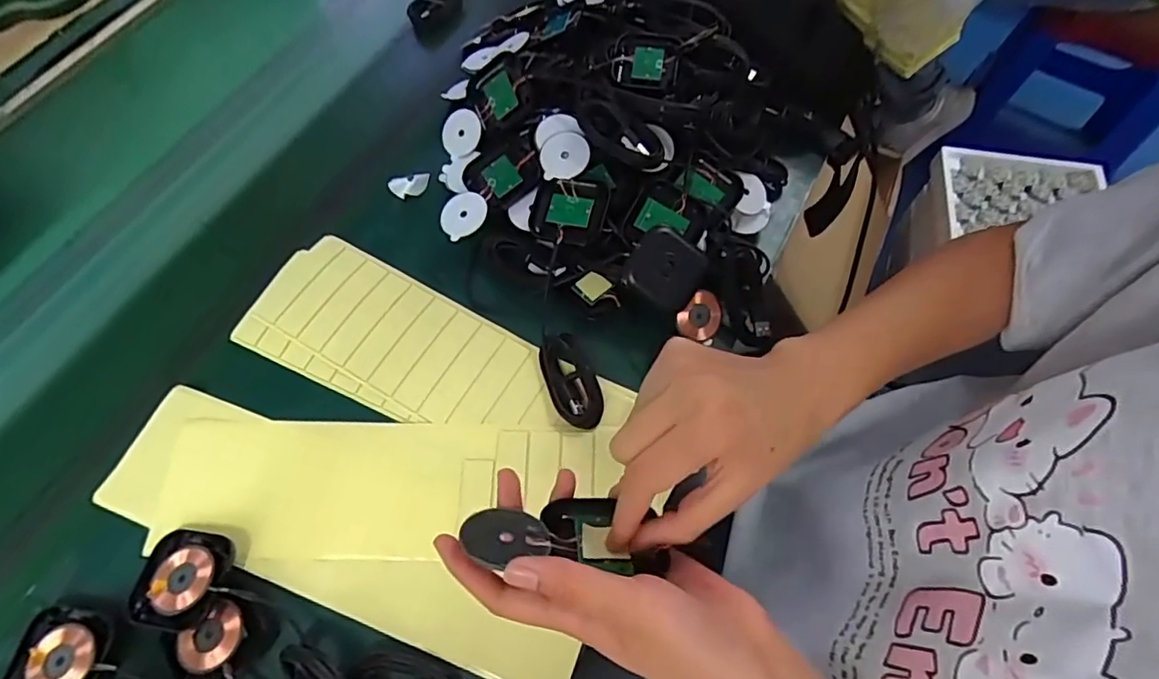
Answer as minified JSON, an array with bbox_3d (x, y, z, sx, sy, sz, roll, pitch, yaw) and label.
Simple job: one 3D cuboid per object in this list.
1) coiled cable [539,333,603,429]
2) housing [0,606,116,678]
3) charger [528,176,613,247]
[{"bbox_3d":[-0.006,0.032,0.444,0.037,0.013,0.075,-23,62,-8],"label":"coiled cable"},{"bbox_3d":[-0.334,0.205,0.365,0.063,0.011,0.058,7,62,9],"label":"housing"},{"bbox_3d":[-0.012,-0.103,0.466,0.056,0.011,0.055,11,79,6],"label":"charger"}]

